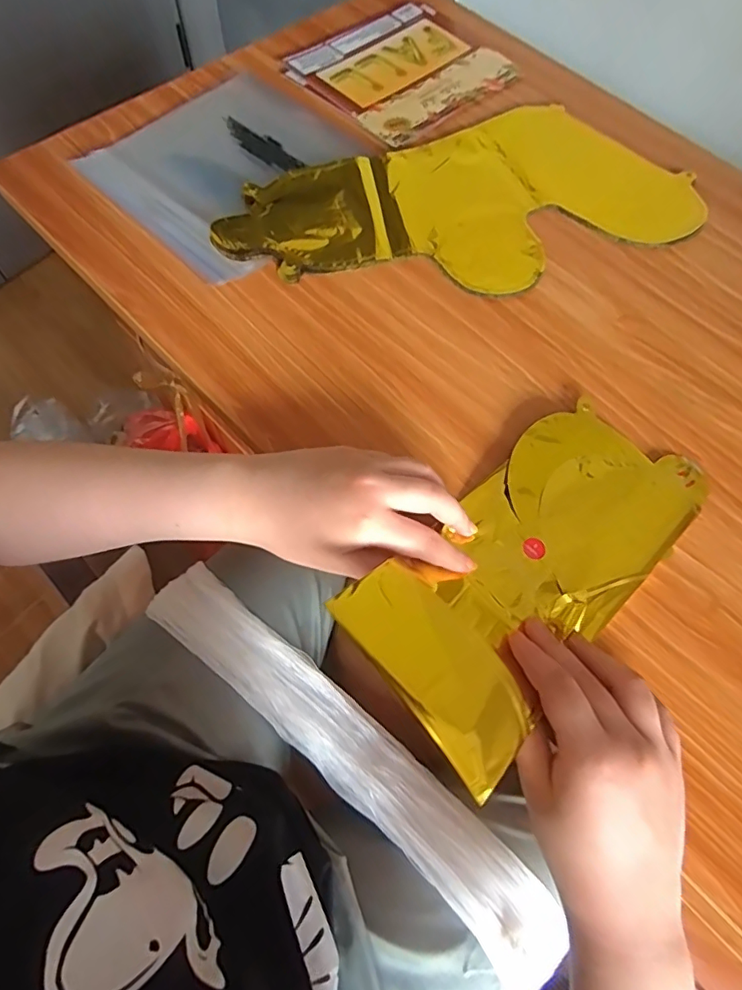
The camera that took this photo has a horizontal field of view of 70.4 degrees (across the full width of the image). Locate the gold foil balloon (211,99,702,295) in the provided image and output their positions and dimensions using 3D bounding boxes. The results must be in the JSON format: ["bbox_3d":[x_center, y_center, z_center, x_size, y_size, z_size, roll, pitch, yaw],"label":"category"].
[{"bbox_3d":[0.081,-0.260,0.473,0.412,0.014,0.189,-21,70,-10],"label":"gold foil balloon"}]

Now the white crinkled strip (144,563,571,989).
[{"bbox_3d":[-0.031,0.242,0.499,0.489,0.064,0.085,41,70,13],"label":"white crinkled strip"}]

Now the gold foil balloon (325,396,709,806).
[{"bbox_3d":[0.110,0.037,0.347,0.247,0.037,0.120,-37,73,-26],"label":"gold foil balloon"}]

